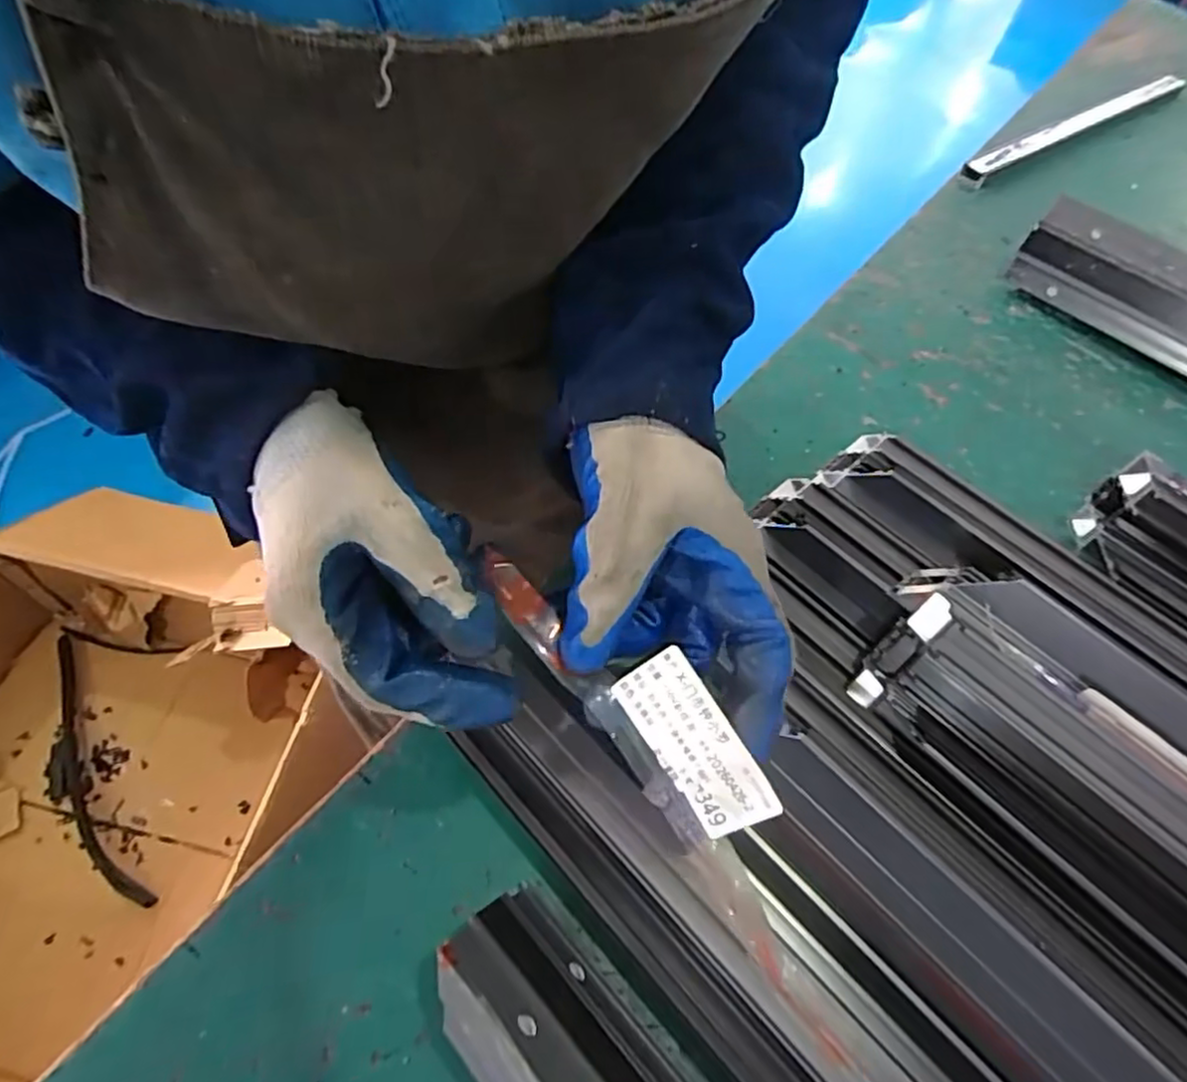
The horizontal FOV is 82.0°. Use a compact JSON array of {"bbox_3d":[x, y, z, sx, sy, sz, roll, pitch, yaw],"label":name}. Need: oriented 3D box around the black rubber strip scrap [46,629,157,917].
[{"bbox_3d":[-0.812,0.362,1.072,0.082,0.014,0.488,-29,63,-20],"label":"black rubber strip scrap"}]

